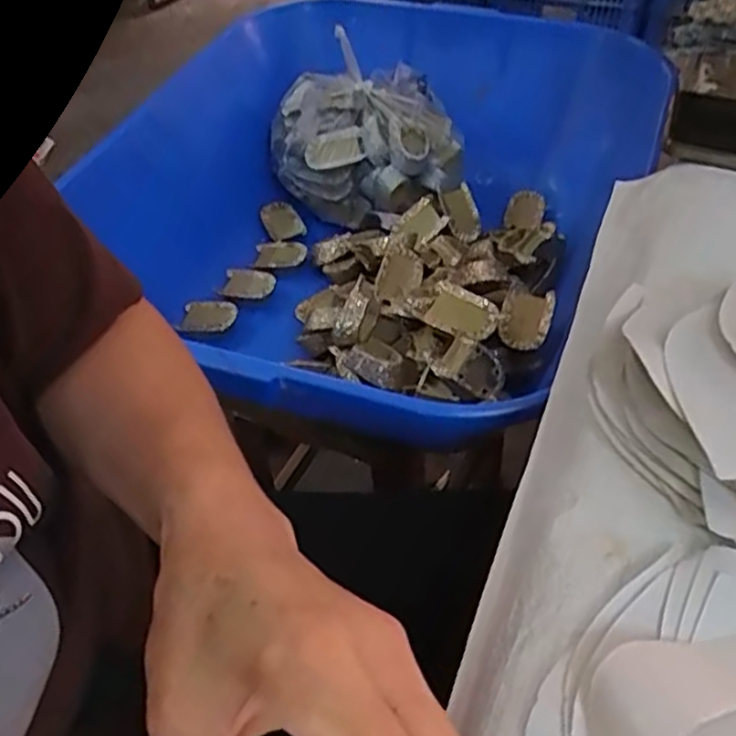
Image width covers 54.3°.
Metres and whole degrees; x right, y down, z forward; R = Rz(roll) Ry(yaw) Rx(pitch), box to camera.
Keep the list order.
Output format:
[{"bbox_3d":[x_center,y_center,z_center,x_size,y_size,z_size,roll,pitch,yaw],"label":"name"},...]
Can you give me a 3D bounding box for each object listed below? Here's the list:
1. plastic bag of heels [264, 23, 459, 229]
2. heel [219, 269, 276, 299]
[{"bbox_3d":[-0.005,-0.257,0.807,0.205,0.129,0.173,-7,48,-4],"label":"plastic bag of heels"},{"bbox_3d":[-0.131,-0.089,0.773,0.056,0.019,0.036,9,49,10],"label":"heel"}]

